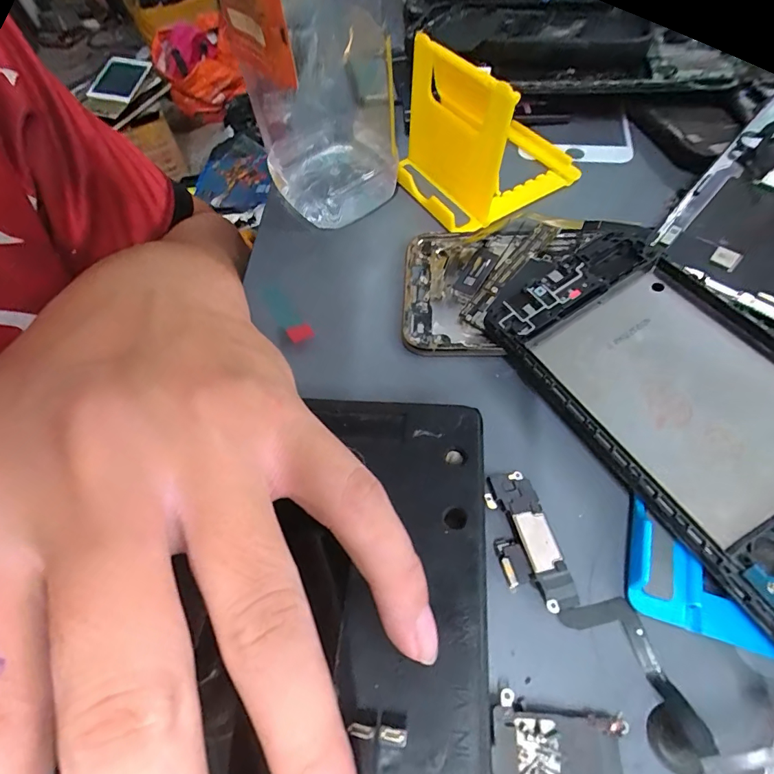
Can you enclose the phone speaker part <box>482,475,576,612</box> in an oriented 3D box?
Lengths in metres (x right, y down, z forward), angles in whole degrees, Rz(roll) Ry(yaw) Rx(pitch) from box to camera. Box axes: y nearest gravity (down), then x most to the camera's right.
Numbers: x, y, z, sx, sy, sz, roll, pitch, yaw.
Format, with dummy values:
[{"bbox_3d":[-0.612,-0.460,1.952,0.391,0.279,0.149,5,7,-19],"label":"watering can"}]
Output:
[{"bbox_3d":[0.044,0.050,0.139,0.019,0.006,0.043,-13,60,-4],"label":"phone speaker part"}]

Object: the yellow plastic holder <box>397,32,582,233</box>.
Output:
[{"bbox_3d":[0.051,-0.136,0.216,0.081,0.061,0.083,-28,62,-12],"label":"yellow plastic holder"}]

